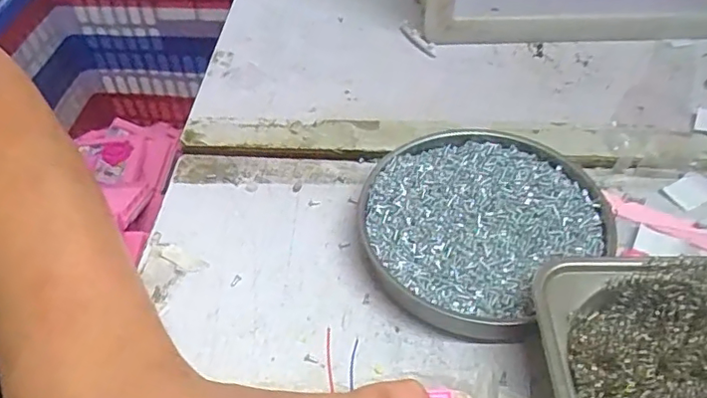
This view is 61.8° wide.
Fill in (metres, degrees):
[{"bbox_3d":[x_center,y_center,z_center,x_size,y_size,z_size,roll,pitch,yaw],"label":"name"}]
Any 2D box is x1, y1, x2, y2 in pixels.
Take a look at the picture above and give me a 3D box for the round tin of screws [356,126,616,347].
[{"bbox_3d":[0.069,0.012,0.335,0.133,0.021,0.123,0,47,0],"label":"round tin of screws"}]

